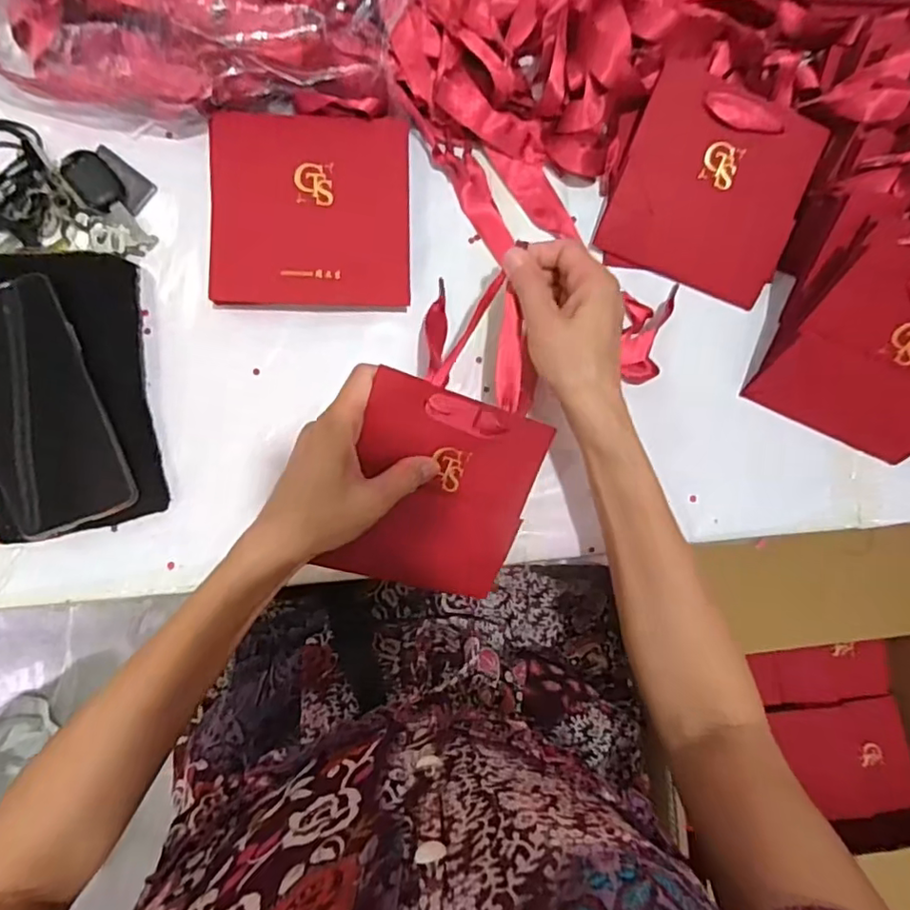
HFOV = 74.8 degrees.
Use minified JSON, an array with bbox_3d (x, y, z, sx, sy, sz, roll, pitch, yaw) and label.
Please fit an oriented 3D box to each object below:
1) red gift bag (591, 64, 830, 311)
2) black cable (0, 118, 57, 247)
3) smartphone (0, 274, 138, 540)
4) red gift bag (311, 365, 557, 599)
[{"bbox_3d":[0.198,-0.206,0.460,0.141,0.008,0.146,17,103,-5],"label":"red gift bag"},{"bbox_3d":[-0.321,-0.192,0.421,0.069,0.011,0.094,-4,87,-5],"label":"black cable"},{"bbox_3d":[-0.285,-0.032,0.405,0.080,0.013,0.167,-19,95,-9],"label":"smartphone"},{"bbox_3d":[-0.009,0.026,0.404,0.132,0.011,0.134,18,97,-27],"label":"red gift bag"}]

